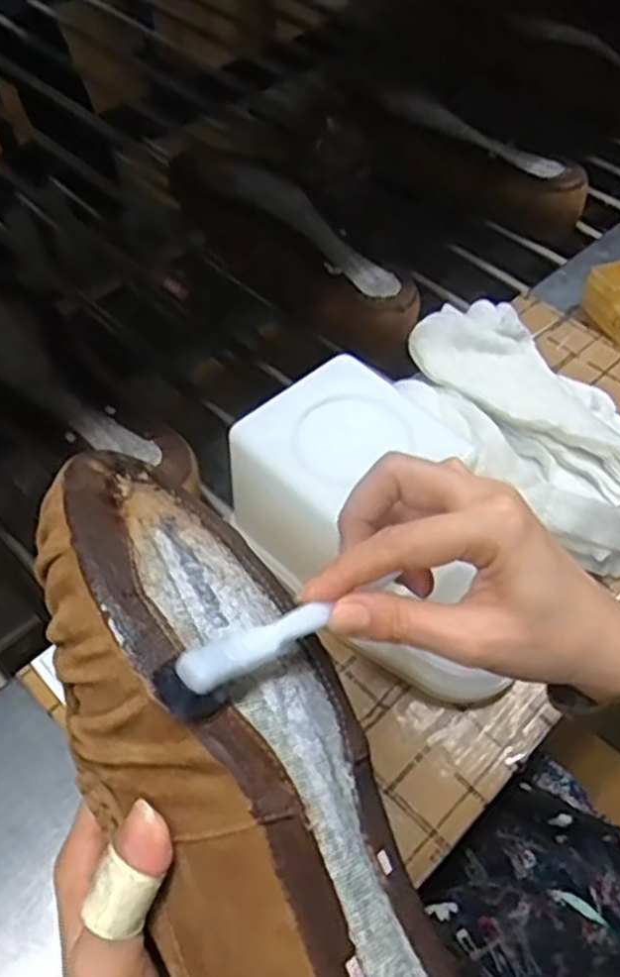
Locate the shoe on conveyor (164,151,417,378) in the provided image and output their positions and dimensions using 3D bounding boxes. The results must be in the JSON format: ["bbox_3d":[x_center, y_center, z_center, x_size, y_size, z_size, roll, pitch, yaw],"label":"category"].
[{"bbox_3d":[-0.009,-0.213,0.699,0.086,0.078,0.289,-36,63,-24],"label":"shoe on conveyor"}]

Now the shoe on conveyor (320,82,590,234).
[{"bbox_3d":[0.140,-0.327,0.785,0.258,0.076,0.114,38,61,22],"label":"shoe on conveyor"}]

